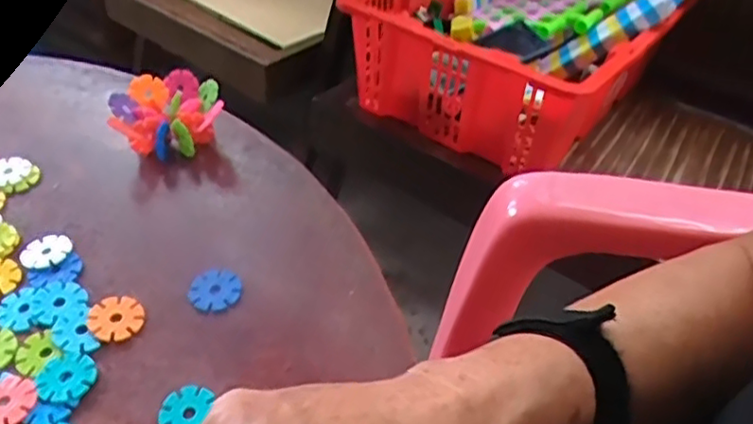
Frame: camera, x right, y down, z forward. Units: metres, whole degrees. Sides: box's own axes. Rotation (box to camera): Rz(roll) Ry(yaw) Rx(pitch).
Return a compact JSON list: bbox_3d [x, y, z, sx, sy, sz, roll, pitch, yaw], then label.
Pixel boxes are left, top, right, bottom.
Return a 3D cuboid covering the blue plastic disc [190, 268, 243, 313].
[{"bbox_3d":[-0.102,0.049,0.418,0.032,0.005,0.030,1,44,-1],"label":"blue plastic disc"}]

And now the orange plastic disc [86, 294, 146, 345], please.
[{"bbox_3d":[-0.157,0.063,0.400,0.031,0.005,0.033,1,44,-1],"label":"orange plastic disc"}]

